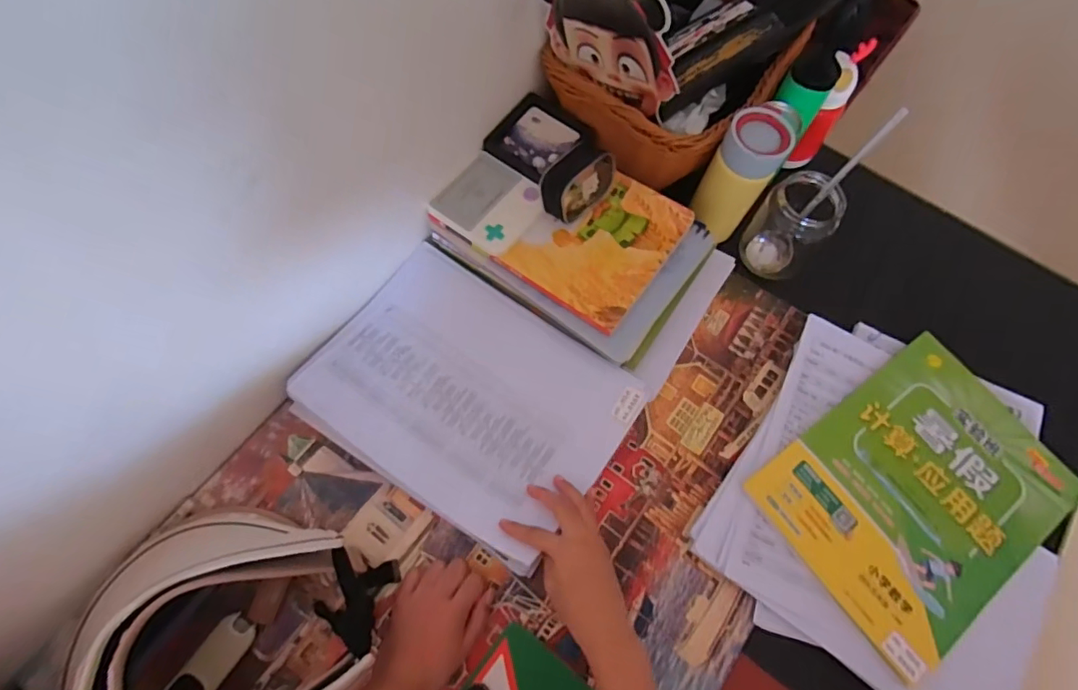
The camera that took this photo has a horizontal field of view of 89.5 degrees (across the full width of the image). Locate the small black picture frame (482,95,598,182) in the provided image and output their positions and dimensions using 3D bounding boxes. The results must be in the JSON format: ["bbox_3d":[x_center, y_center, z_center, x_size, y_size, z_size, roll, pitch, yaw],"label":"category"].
[{"bbox_3d":[-0.001,-0.234,0.617,0.090,0.013,0.094,37,72,12],"label":"small black picture frame"}]

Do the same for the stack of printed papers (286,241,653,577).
[{"bbox_3d":[-0.071,0.051,0.546,0.293,0.024,0.219,35,72,12],"label":"stack of printed papers"}]

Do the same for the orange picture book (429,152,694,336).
[{"bbox_3d":[0.024,-0.139,0.589,0.236,0.016,0.165,35,72,11],"label":"orange picture book"}]

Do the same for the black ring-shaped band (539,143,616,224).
[{"bbox_3d":[0.040,-0.173,0.572,0.042,0.058,0.089,43,73,14],"label":"black ring-shaped band"}]

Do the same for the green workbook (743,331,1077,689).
[{"bbox_3d":[0.382,0.143,0.545,0.297,0.012,0.211,-32,72,-16],"label":"green workbook"}]

